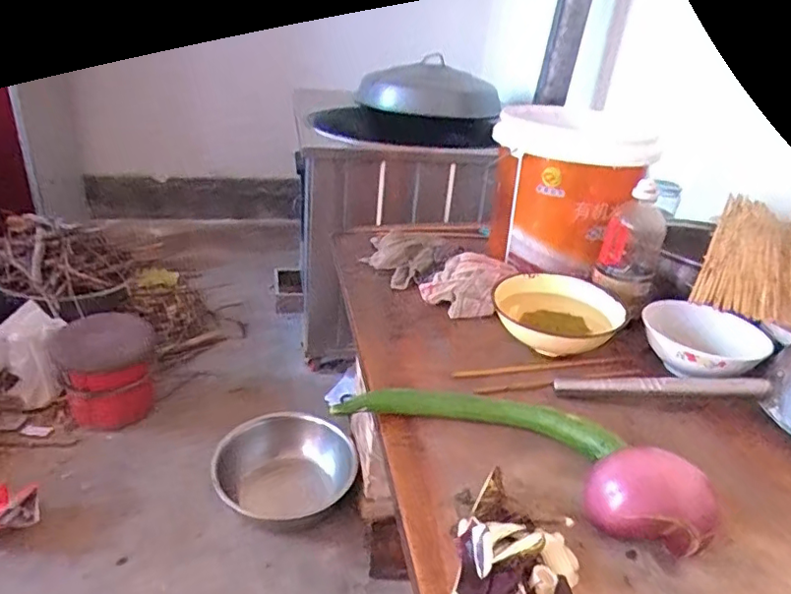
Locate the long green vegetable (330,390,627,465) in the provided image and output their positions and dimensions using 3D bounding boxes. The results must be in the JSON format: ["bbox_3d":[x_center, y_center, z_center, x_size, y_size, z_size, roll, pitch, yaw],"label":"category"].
[{"bbox_3d":[0.088,0.132,0.657,0.315,0.040,0.064,10,28,11],"label":"long green vegetable"}]

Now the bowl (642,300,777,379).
[{"bbox_3d":[0.408,0.063,0.774,0.130,0.064,0.143,4,27,-2],"label":"bowl"}]

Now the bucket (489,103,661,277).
[{"bbox_3d":[0.289,-0.173,1.017,0.242,0.265,0.268,12,28,14],"label":"bucket"}]

